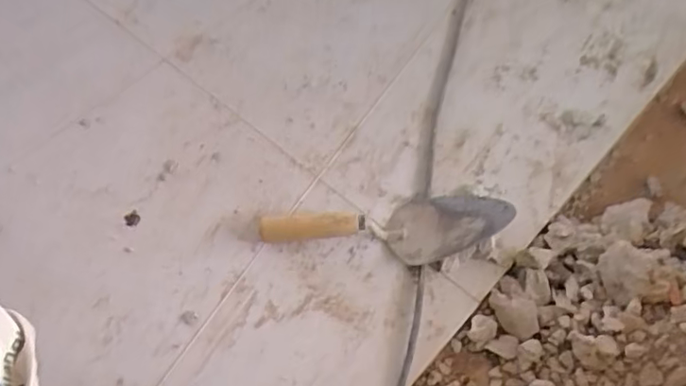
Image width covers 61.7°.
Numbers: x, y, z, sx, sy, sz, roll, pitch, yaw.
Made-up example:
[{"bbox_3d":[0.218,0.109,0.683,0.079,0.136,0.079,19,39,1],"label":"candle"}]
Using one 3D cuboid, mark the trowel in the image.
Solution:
[{"bbox_3d":[0.048,0.044,0.698,0.298,0.050,0.094,-6,58,-2],"label":"trowel"}]

